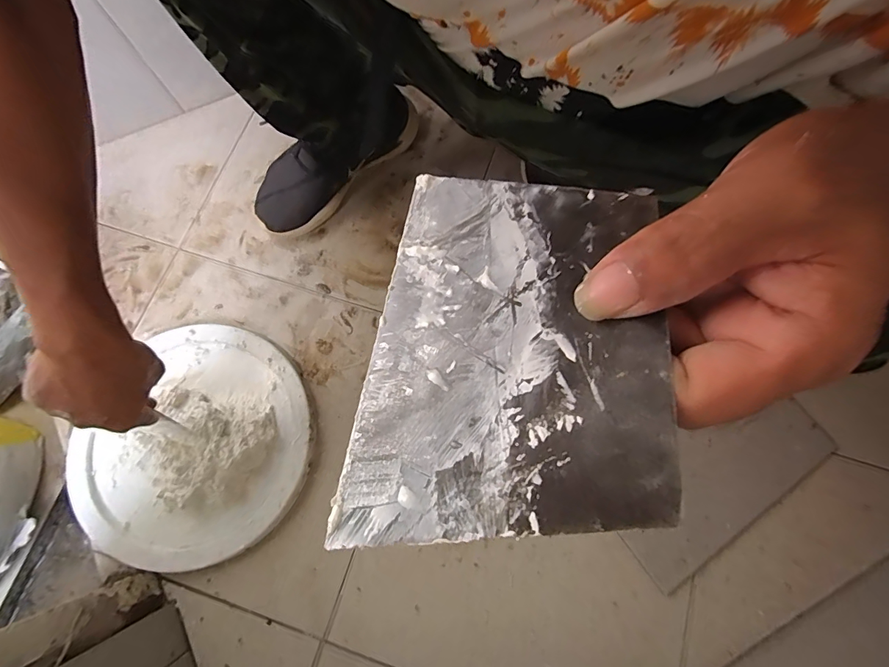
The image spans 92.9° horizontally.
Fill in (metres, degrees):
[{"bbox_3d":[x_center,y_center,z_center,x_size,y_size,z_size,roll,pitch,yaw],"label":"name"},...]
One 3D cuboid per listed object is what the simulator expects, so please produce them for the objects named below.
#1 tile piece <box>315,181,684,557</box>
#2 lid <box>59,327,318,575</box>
[{"bbox_3d":[0.022,-0.001,0.143,0.094,0.004,0.135,2,63,16],"label":"tile piece"},{"bbox_3d":[-0.309,0.138,0.528,0.268,0.055,0.290,0,75,-1],"label":"lid"}]

